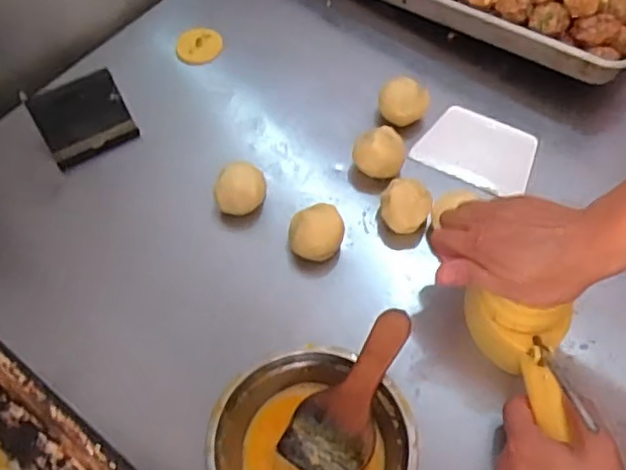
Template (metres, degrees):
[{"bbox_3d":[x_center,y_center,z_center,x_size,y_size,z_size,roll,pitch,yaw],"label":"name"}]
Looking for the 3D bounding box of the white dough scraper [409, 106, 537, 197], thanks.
[{"bbox_3d":[0.191,-0.102,0.707,0.125,0.009,0.091,26,72,13],"label":"white dough scraper"}]

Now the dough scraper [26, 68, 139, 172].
[{"bbox_3d":[-0.265,-0.135,0.712,0.097,0.087,0.016,-27,21,-11],"label":"dough scraper"}]

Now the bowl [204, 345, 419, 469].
[{"bbox_3d":[-0.002,0.182,0.522,0.165,0.048,0.163,-1,59,1],"label":"bowl"}]

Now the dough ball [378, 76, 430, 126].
[{"bbox_3d":[0.106,-0.154,0.717,0.059,0.047,0.058,-1,59,1],"label":"dough ball"}]

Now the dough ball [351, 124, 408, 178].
[{"bbox_3d":[0.074,-0.088,0.681,0.057,0.052,0.051,-19,60,-10],"label":"dough ball"}]

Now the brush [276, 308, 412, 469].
[{"bbox_3d":[0.034,0.135,0.522,0.070,0.014,0.156,28,87,17],"label":"brush"}]

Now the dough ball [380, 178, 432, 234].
[{"bbox_3d":[0.098,-0.029,0.648,0.052,0.047,0.050,-1,59,1],"label":"dough ball"}]

